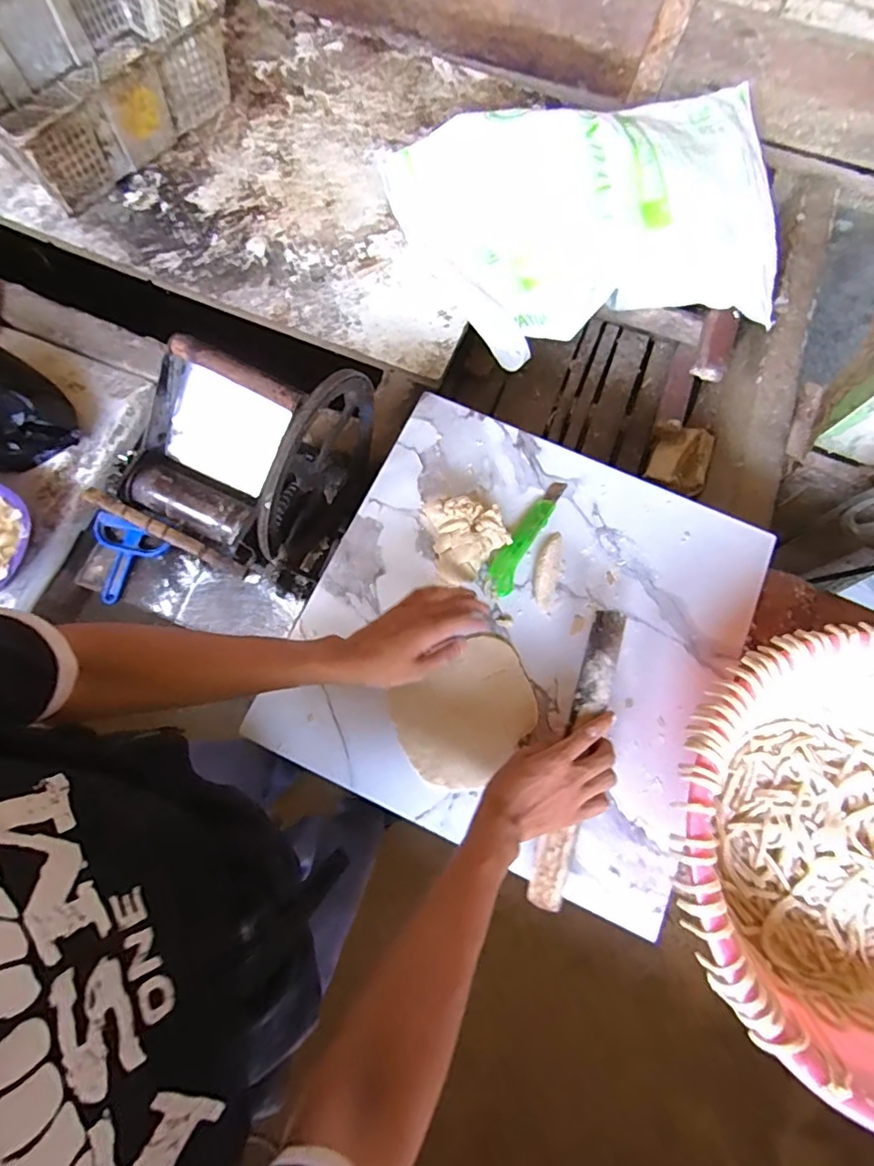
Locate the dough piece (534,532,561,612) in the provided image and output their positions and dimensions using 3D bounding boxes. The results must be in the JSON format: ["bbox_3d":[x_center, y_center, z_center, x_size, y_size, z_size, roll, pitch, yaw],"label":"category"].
[{"bbox_3d":[0.135,-0.017,0.676,0.028,0.008,0.098,11,71,2],"label":"dough piece"}]

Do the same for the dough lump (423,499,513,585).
[{"bbox_3d":[0.040,-0.053,0.666,0.087,0.045,0.093,-14,72,-6],"label":"dough lump"}]

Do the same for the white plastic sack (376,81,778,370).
[{"bbox_3d":[0.281,-0.670,1.008,0.653,0.210,0.434,-12,72,-6],"label":"white plastic sack"}]

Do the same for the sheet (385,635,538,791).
[{"bbox_3d":[0.037,0.151,0.627,0.158,0.009,0.130,-29,74,-11],"label":"sheet"}]

